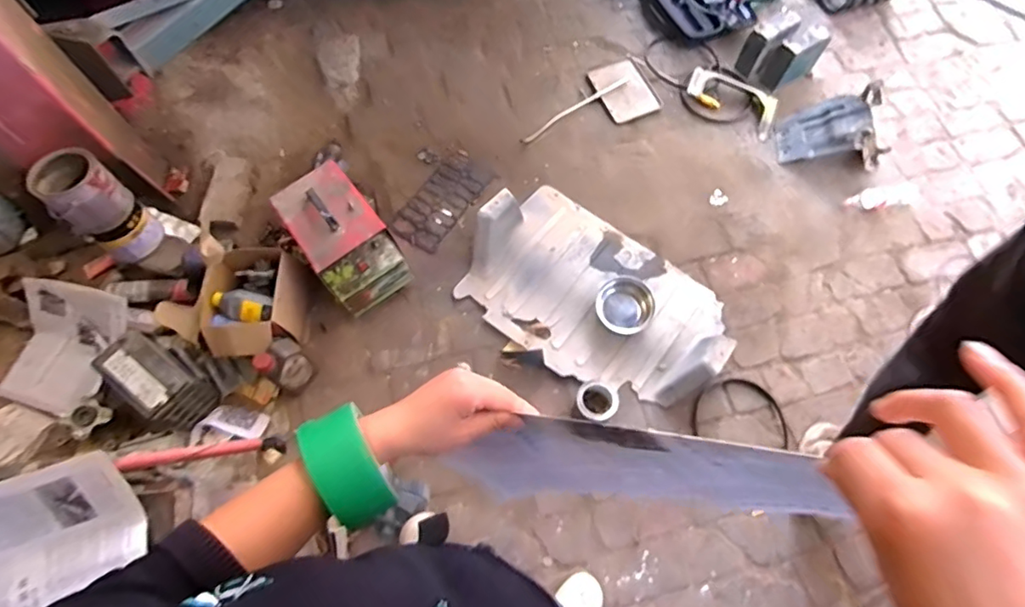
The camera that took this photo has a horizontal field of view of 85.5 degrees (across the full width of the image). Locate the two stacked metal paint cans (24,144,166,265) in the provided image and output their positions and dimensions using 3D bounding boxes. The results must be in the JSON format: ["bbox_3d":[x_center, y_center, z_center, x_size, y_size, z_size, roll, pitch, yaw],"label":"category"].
[{"bbox_3d":[-1.121,-0.264,1.508,0.188,0.269,0.172,39,73,14],"label":"two stacked metal paint cans"}]

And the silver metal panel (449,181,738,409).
[{"bbox_3d":[0.236,-0.042,1.605,0.772,0.150,0.489,33,71,12],"label":"silver metal panel"}]

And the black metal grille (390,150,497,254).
[{"bbox_3d":[-0.222,-0.338,1.800,0.173,0.022,0.369,33,71,12],"label":"black metal grille"}]

